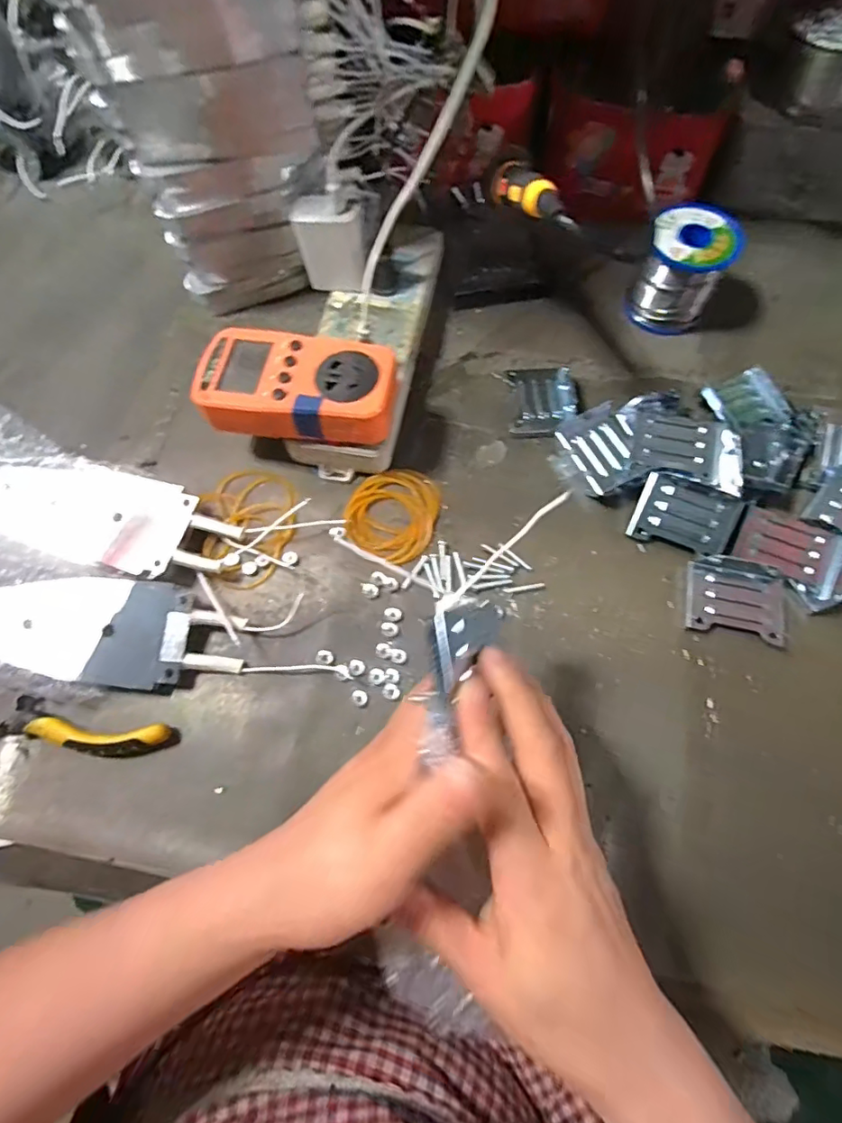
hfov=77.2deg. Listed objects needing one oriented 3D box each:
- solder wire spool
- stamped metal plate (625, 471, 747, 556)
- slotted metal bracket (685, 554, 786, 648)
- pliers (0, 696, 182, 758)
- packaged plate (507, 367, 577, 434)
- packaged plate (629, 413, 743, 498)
[{"bbox_3d":[0.206,-0.229,0.416,0.062,0.068,0.062,19,71,9],"label":"solder wire spool"},{"bbox_3d":[0.176,-0.030,0.350,0.062,0.005,0.046,21,96,11],"label":"stamped metal plate"},{"bbox_3d":[0.203,0.023,0.338,0.060,0.012,0.050,11,70,6],"label":"slotted metal bracket"},{"bbox_3d":[-0.225,0.101,0.320,0.149,0.014,0.036,-3,69,1],"label":"pliers"},{"bbox_3d":[0.094,-0.125,0.407,0.049,0.012,0.060,-3,69,0],"label":"packaged plate"},{"bbox_3d":[0.186,-0.078,0.362,0.074,0.009,0.048,20,77,9],"label":"packaged plate"}]

